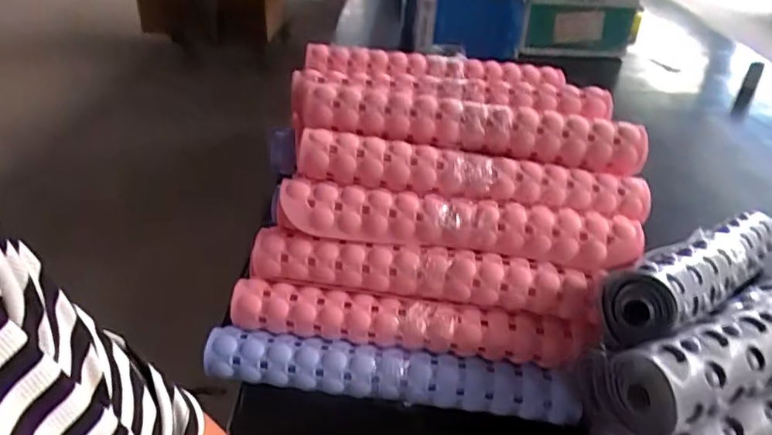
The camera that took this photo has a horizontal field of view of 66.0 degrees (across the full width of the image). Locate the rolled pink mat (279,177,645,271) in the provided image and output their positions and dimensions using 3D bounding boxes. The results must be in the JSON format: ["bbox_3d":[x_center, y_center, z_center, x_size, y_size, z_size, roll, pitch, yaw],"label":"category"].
[{"bbox_3d":[0.072,0.005,0.605,0.368,0.045,0.051,5,34,1],"label":"rolled pink mat"}]

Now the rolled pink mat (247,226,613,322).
[{"bbox_3d":[0.033,0.056,0.608,0.357,0.050,0.051,7,34,5],"label":"rolled pink mat"}]

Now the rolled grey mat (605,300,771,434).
[{"bbox_3d":[0.394,0.096,0.566,0.452,0.056,0.075,-13,38,-24],"label":"rolled grey mat"}]

